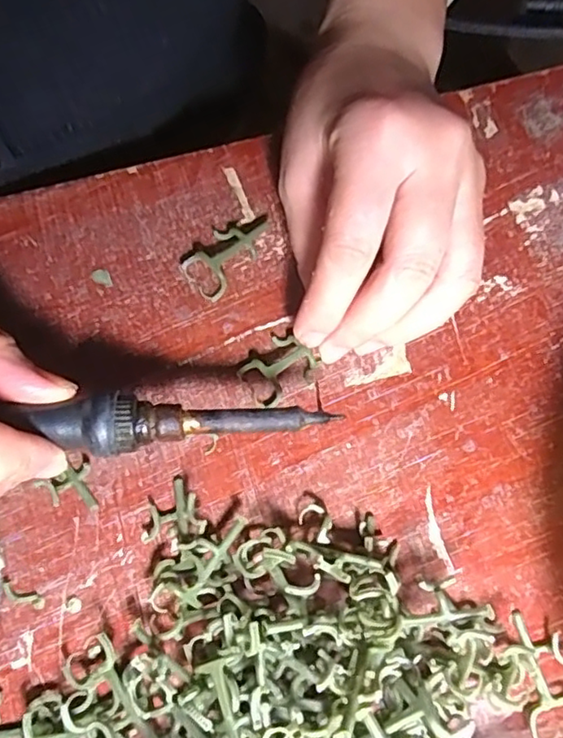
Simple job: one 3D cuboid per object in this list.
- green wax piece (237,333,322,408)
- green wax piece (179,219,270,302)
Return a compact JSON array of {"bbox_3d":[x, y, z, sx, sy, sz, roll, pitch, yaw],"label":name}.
[{"bbox_3d":[-0.002,-0.001,0.253,0.029,0.011,0.026,-33,78,-10],"label":"green wax piece"},{"bbox_3d":[-0.024,-0.052,0.267,0.023,0.010,0.044,38,76,8],"label":"green wax piece"}]

